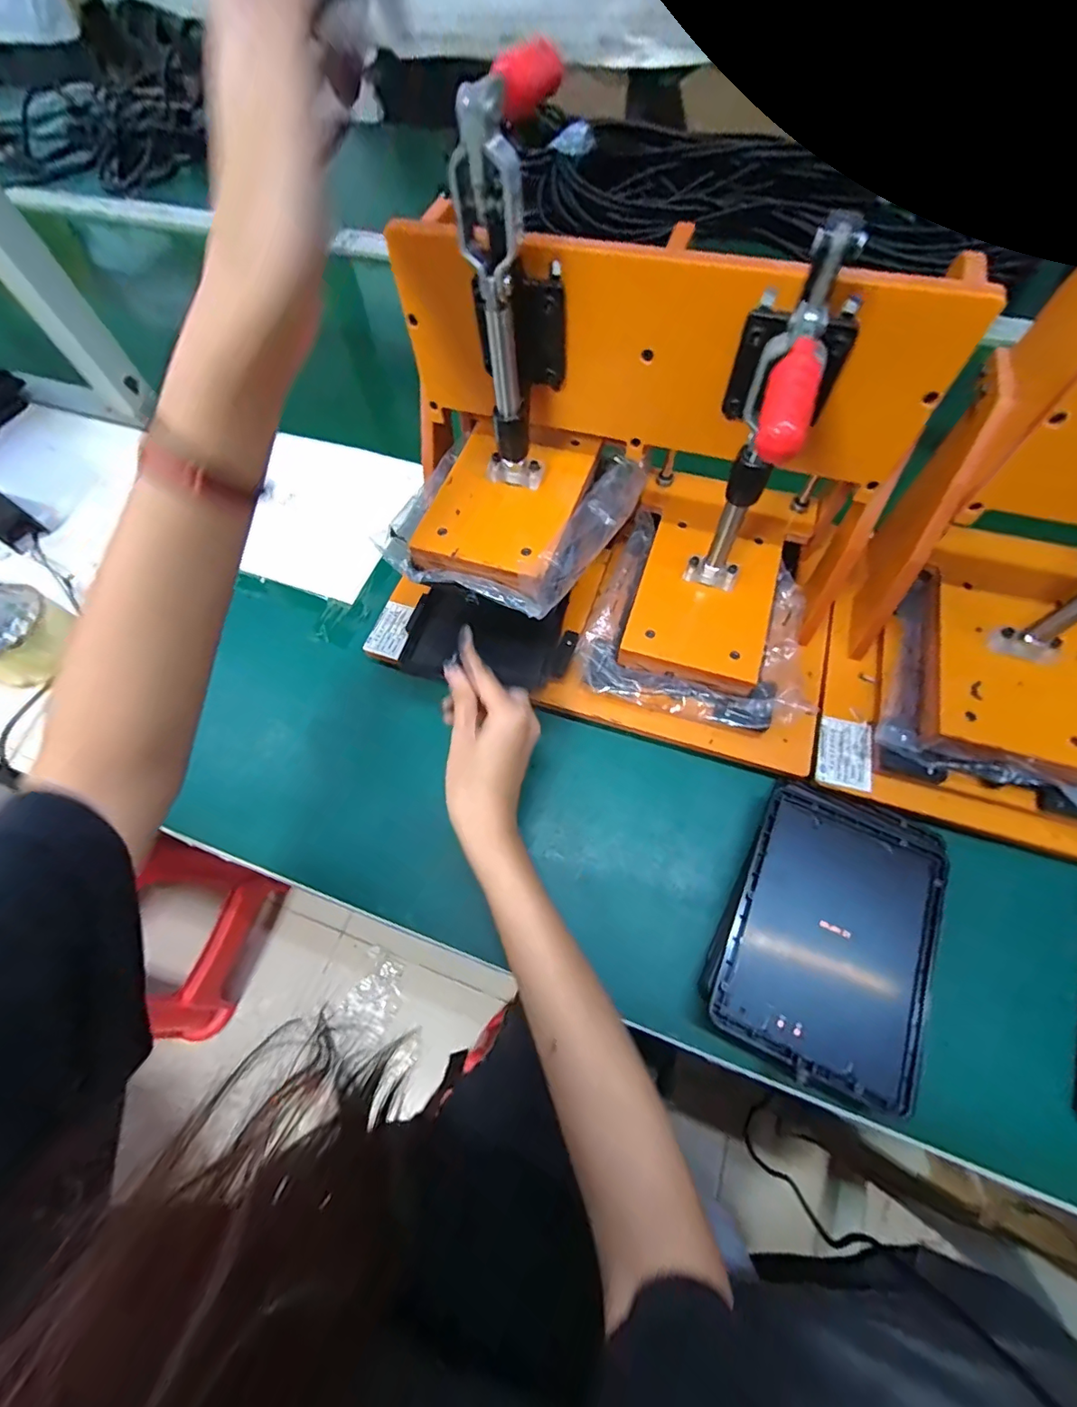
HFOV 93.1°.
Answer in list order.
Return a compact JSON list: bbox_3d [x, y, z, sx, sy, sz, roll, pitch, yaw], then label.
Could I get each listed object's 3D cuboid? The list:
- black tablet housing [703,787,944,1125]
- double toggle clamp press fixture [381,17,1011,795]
[{"bbox_3d":[0.193,0.143,0.336,0.121,0.012,0.179,22,68,12],"label":"black tablet housing"},{"bbox_3d":[0.063,-0.138,0.345,0.340,0.279,0.227,14,66,9],"label":"double toggle clamp press fixture"}]

